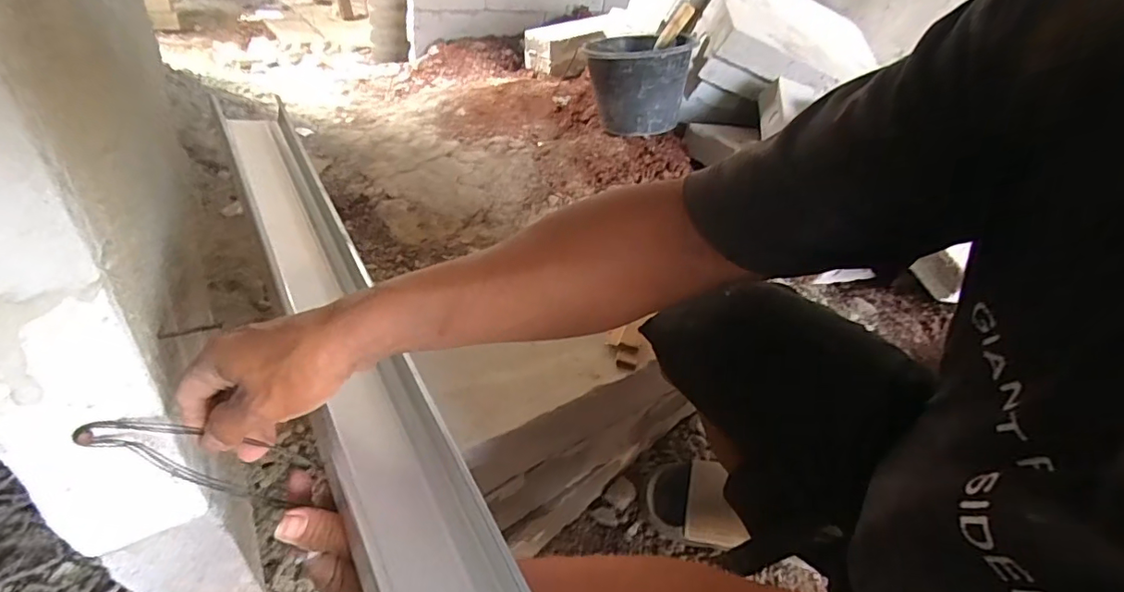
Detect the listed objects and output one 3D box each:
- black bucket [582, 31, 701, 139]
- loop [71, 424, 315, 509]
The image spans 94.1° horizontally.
[{"bbox_3d":[0.173,-0.519,1.260,0.240,0.190,0.237,5,36,-4],"label":"black bucket"},{"bbox_3d":[-0.224,0.098,0.324,0.122,0.014,0.031,27,34,-20],"label":"loop"}]

